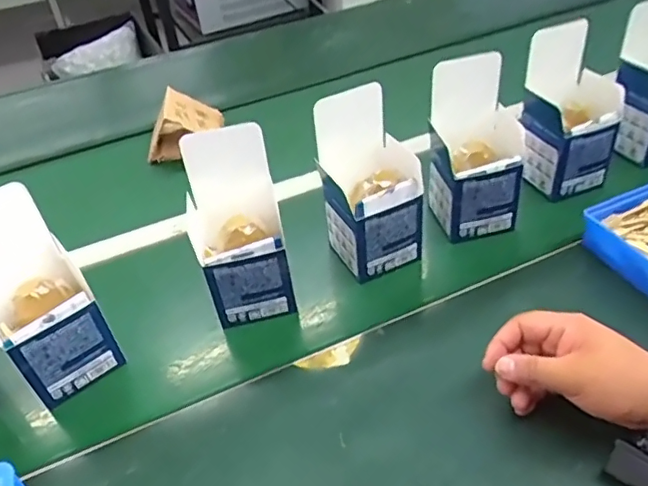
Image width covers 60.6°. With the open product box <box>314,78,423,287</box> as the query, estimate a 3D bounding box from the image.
[{"bbox_3d":[0.050,-0.058,0.582,0.096,0.182,0.085,-19,41,-13],"label":"open product box"}]

